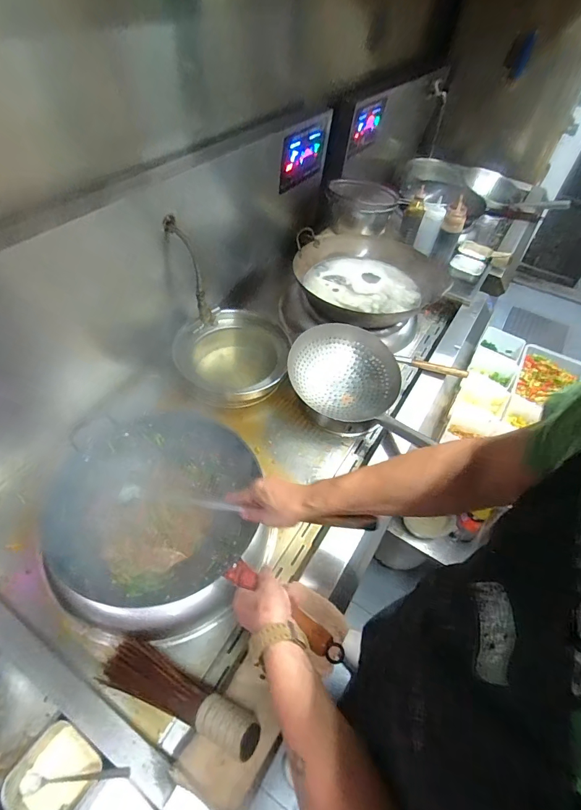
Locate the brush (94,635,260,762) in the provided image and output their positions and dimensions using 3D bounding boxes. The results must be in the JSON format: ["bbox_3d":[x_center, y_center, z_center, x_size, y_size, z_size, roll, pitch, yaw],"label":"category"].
[{"bbox_3d":[-0.174,0.440,0.607,0.295,0.050,0.073,5,45,30],"label":"brush"}]

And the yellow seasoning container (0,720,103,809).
[{"bbox_3d":[-0.344,0.549,0.590,0.114,0.062,0.111,31,54,19],"label":"yellow seasoning container"}]

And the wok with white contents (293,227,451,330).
[{"bbox_3d":[0.268,-0.392,1.251,0.448,0.127,0.421,3,50,-3],"label":"wok with white contents"}]

